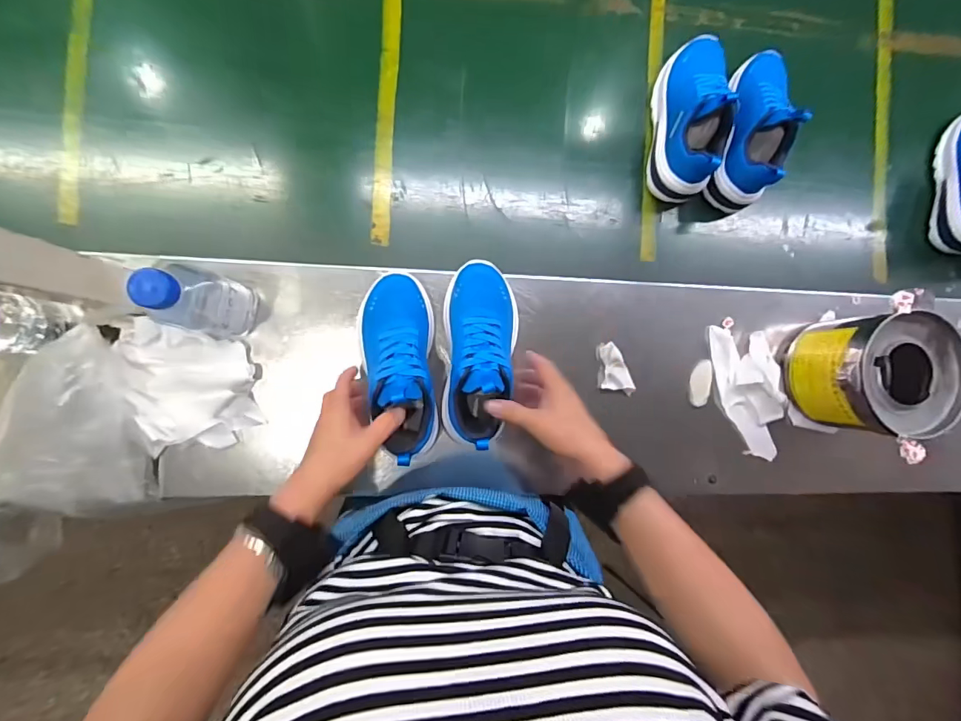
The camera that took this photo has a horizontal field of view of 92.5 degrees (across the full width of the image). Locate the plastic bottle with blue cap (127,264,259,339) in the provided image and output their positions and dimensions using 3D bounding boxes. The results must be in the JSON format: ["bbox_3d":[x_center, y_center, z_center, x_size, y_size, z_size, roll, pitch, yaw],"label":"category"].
[{"bbox_3d":[-0.272,-0.054,0.445,0.056,0.171,0.059,0,90,-7],"label":"plastic bottle with blue cap"}]

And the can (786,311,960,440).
[{"bbox_3d":[0.465,0.015,0.554,0.147,0.113,0.130,-4,91,-7],"label":"can"}]

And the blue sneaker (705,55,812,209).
[{"bbox_3d":[0.348,-0.297,0.572,0.075,0.101,0.194,16,88,-6],"label":"blue sneaker"}]

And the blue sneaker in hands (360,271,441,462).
[{"bbox_3d":[-0.083,0.006,0.495,0.075,0.098,0.197,-9,79,-7],"label":"blue sneaker in hands"}]

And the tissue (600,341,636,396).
[{"bbox_3d":[0.169,0.011,0.571,0.039,0.019,0.064,-4,91,-7],"label":"tissue"}]

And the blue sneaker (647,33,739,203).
[{"bbox_3d":[0.263,-0.309,0.560,0.071,0.104,0.191,5,90,-7],"label":"blue sneaker"}]

